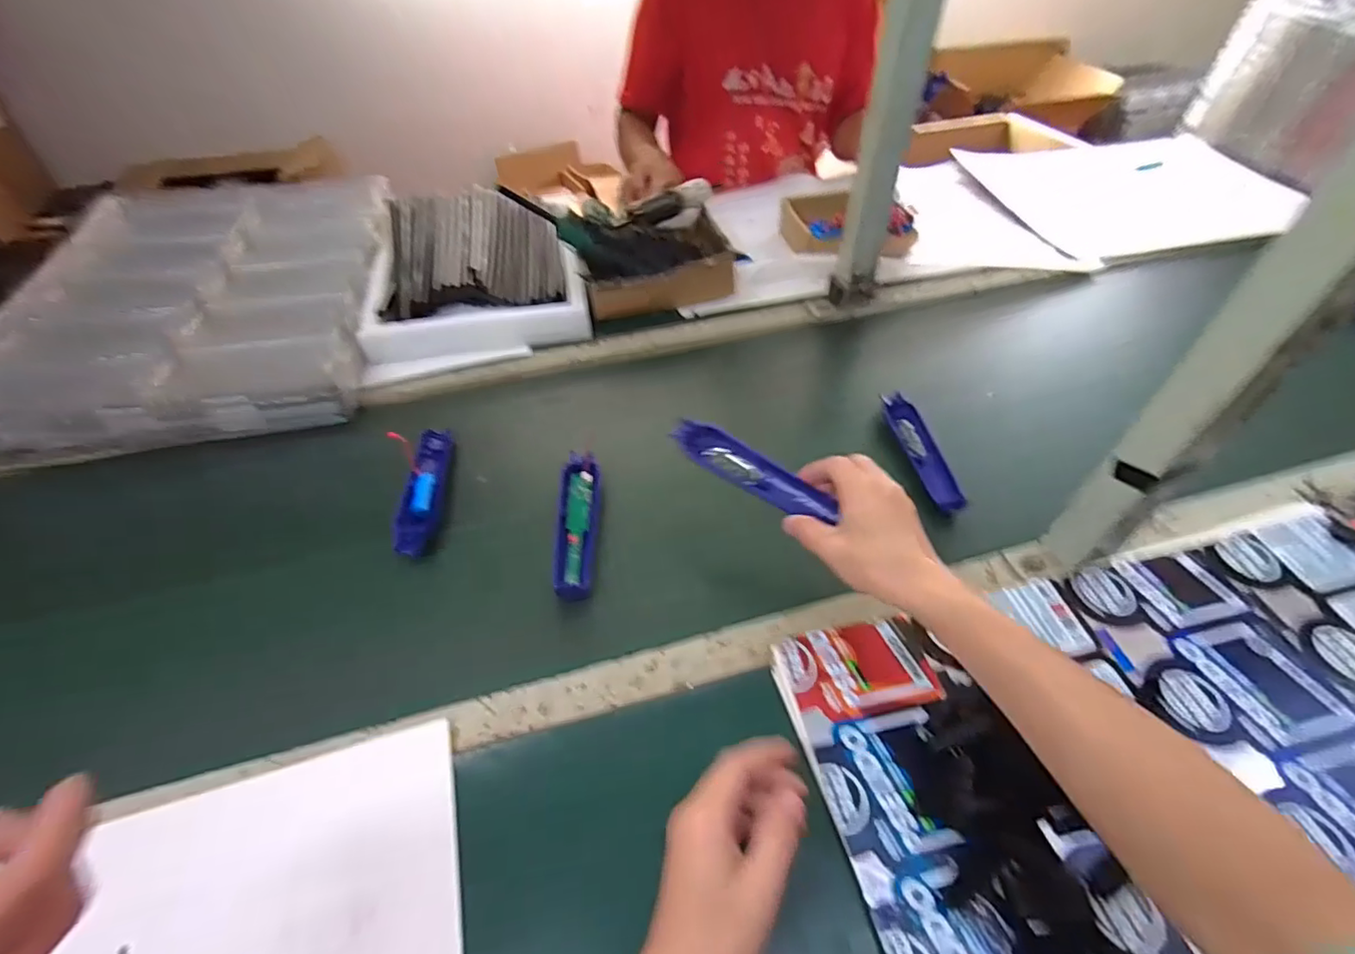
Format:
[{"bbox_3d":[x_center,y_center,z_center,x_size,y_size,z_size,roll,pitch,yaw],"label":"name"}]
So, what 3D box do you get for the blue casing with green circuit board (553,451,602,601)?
[{"bbox_3d":[-0.098,0.042,0.571,0.039,0.023,0.161,-3,47,-1],"label":"blue casing with green circuit board"}]

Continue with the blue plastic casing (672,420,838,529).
[{"bbox_3d":[0.064,-0.006,0.513,0.154,0.010,0.036,31,76,20],"label":"blue plastic casing"}]

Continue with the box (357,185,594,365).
[{"bbox_3d":[-0.286,-0.298,0.838,0.276,0.067,0.381,-11,48,-8],"label":"box"}]

